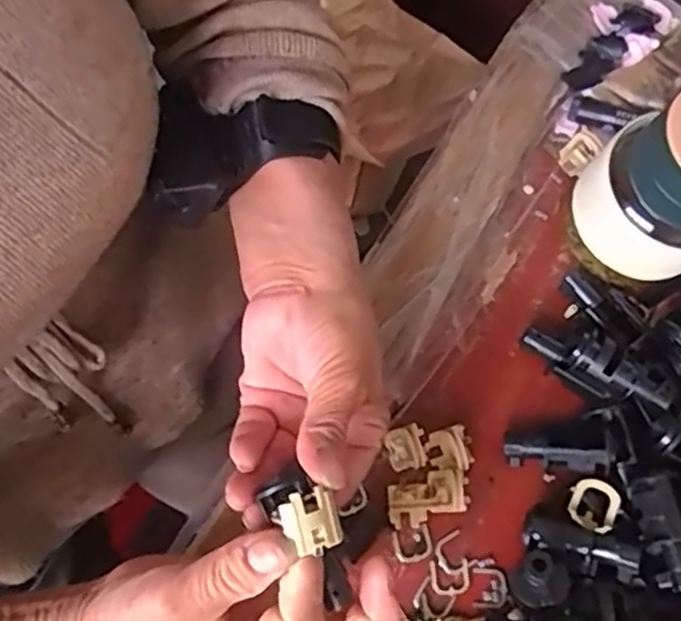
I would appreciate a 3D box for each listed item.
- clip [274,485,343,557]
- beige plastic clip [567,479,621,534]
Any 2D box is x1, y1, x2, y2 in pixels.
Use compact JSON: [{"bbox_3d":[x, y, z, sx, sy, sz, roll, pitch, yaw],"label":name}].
[{"bbox_3d":[-0.011,0.076,0.246,0.020,0.008,0.021,-24,72,-7],"label":"clip"},{"bbox_3d":[0.125,0.096,0.339,0.022,0.011,0.025,21,72,3],"label":"beige plastic clip"}]

